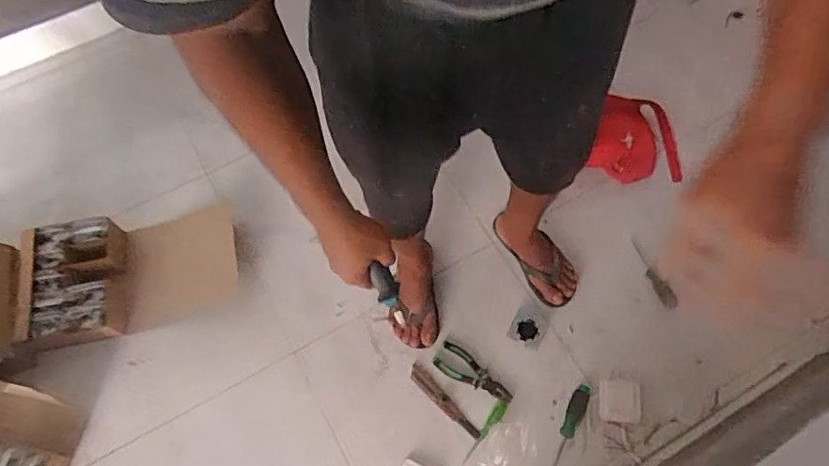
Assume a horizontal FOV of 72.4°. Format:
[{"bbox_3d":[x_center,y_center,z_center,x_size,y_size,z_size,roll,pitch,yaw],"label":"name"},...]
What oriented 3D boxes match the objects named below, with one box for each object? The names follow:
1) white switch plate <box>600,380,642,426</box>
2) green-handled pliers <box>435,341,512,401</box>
[{"bbox_3d":[0.420,0.345,1.160,0.083,0.008,0.085,8,66,5],"label":"white switch plate"},{"bbox_3d":[0.127,0.297,1.184,0.171,0.022,0.064,29,69,14],"label":"green-handled pliers"}]

